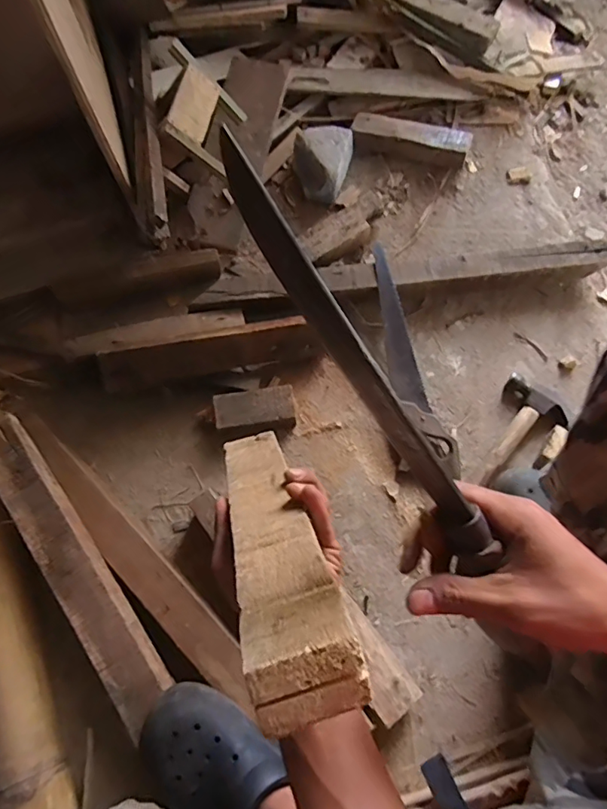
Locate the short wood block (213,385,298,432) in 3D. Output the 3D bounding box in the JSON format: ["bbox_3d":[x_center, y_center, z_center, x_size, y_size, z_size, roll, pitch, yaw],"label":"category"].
[{"bbox_3d":[-0.083,0.009,0.801,0.121,0.040,0.062,-9,70,-3],"label":"short wood block"}]

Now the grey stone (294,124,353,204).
[{"bbox_3d":[0.032,-0.479,0.960,0.113,0.057,0.125,14,70,5],"label":"grey stone"}]

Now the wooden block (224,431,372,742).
[{"bbox_3d":[-0.027,0.093,0.380,0.057,0.313,0.036,-19,109,-7],"label":"wooden block"}]

